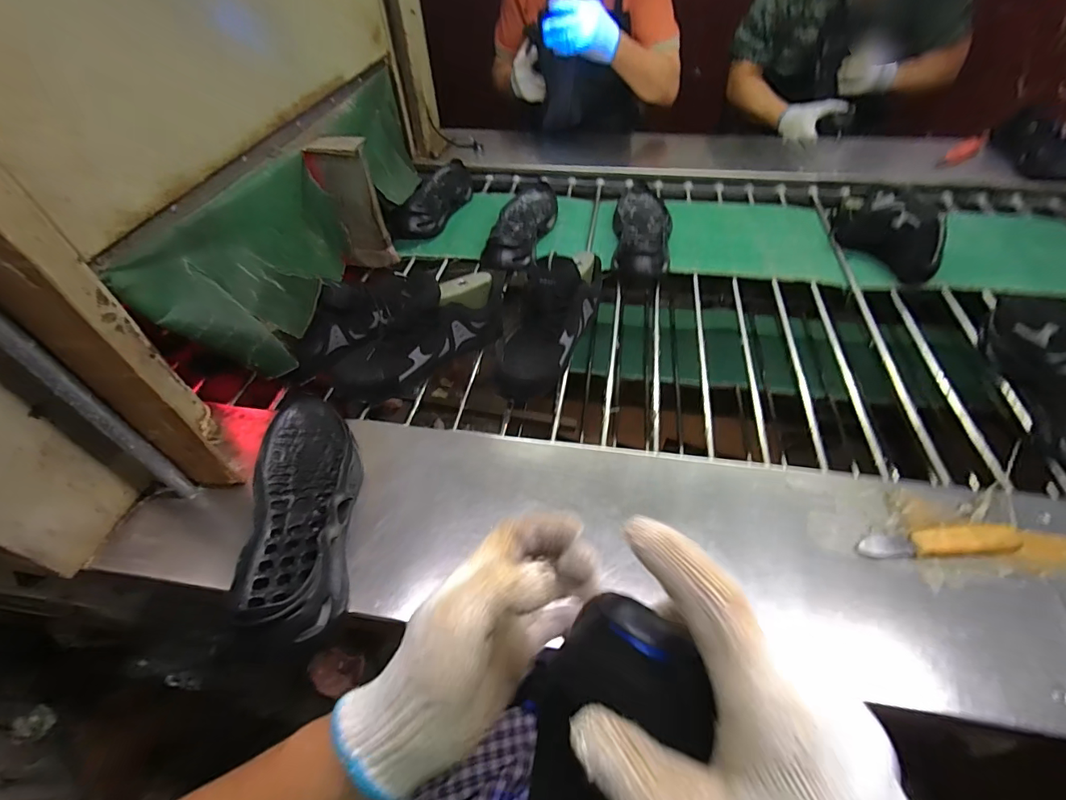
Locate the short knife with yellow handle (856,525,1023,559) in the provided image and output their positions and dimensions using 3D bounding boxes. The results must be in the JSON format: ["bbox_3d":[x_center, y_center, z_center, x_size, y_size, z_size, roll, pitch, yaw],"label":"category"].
[{"bbox_3d":[0.429,0.149,0.484,0.169,0.015,0.031,-6,50,-2],"label":"short knife with yellow handle"}]

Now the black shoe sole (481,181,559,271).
[{"bbox_3d":[-0.022,-0.368,0.968,0.106,0.064,0.318,9,51,10],"label":"black shoe sole"}]

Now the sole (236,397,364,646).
[{"bbox_3d":[-0.253,0.115,0.515,0.116,0.063,0.304,-15,51,-10],"label":"sole"}]

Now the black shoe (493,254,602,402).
[{"bbox_3d":[0.023,-0.119,0.691,0.087,0.105,0.256,25,79,22],"label":"black shoe"}]

